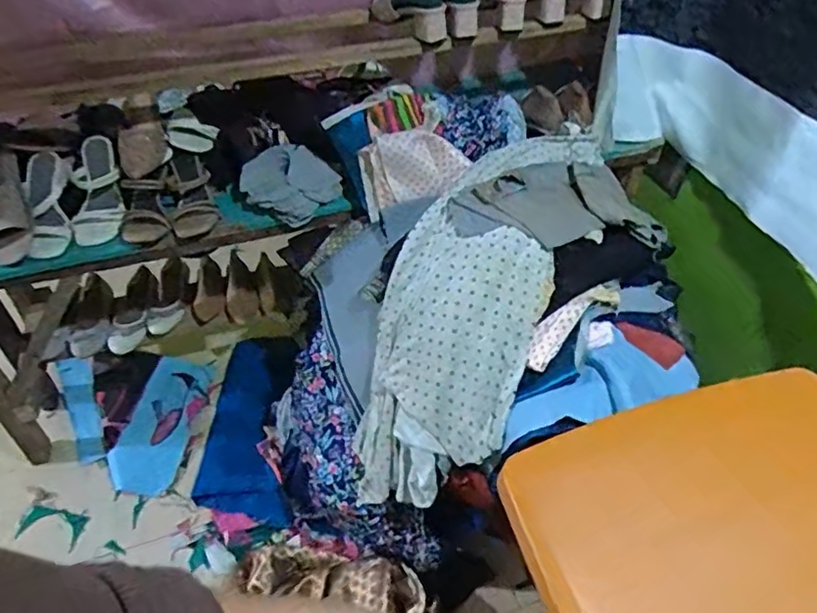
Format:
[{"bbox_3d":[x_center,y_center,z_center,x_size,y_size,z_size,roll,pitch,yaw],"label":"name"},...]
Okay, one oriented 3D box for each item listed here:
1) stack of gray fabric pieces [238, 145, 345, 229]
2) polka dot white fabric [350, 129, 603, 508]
[{"bbox_3d":[-0.241,-0.242,1.163,0.156,0.072,0.171,-32,55,-27],"label":"stack of gray fabric pieces"},{"bbox_3d":[0.114,-0.015,1.050,0.258,0.206,0.772,20,82,17],"label":"polka dot white fabric"}]

